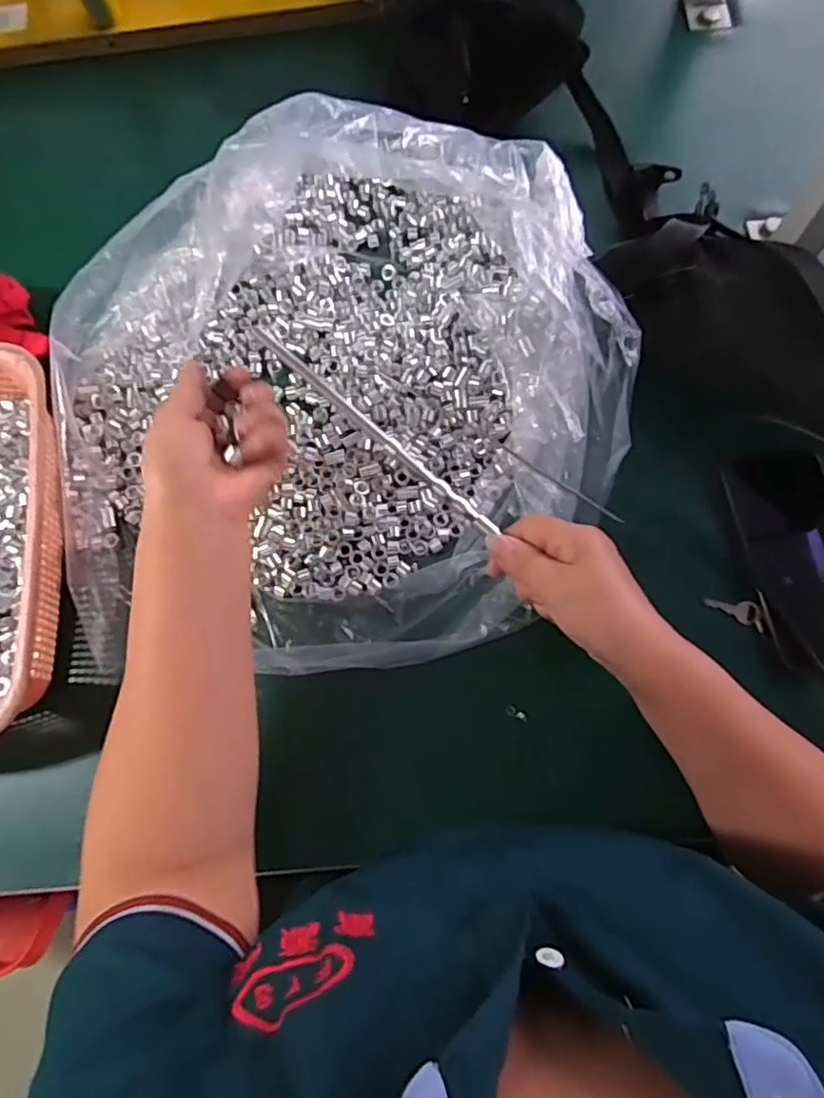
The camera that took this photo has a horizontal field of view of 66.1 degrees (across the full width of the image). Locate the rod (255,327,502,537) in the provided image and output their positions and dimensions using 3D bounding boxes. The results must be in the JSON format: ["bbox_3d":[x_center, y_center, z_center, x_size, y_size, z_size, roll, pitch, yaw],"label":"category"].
[{"bbox_3d":[-0.022,-0.074,0.415,0.197,0.008,0.008,40,78,-7],"label":"rod"}]

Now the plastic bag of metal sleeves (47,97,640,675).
[{"bbox_3d":[-0.053,-0.129,0.477,0.418,0.098,0.470,27,77,9],"label":"plastic bag of metal sleeves"}]

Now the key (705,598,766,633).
[{"bbox_3d":[0.239,0.045,0.468,0.042,0.005,0.018,20,75,23],"label":"key"}]

